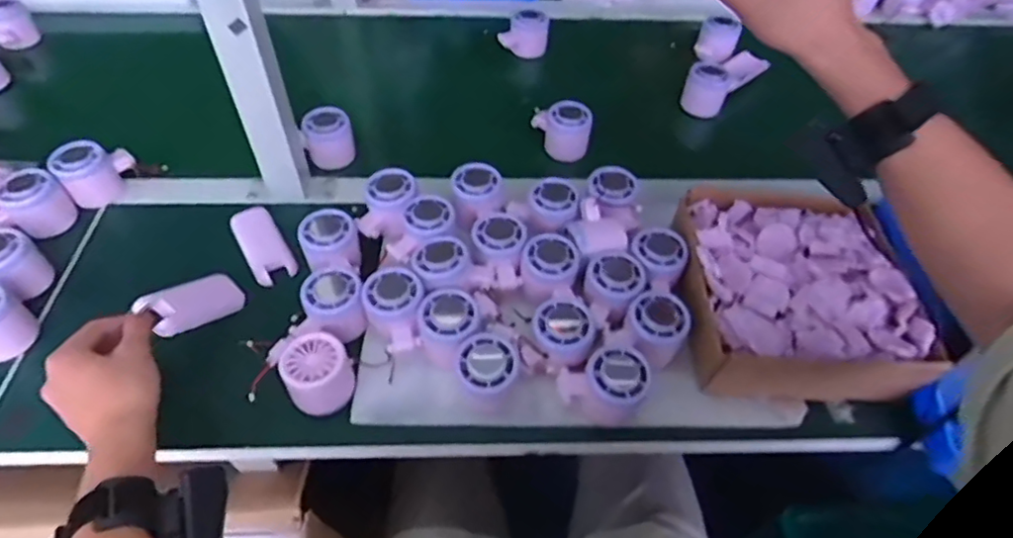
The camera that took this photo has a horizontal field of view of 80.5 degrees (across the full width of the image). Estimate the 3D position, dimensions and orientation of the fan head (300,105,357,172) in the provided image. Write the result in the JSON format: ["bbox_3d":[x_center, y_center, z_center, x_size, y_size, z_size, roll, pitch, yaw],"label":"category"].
[{"bbox_3d":[-0.217,-0.160,0.732,0.058,0.056,0.048,-11,52,-10],"label":"fan head"}]

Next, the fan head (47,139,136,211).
[{"bbox_3d":[-0.465,-0.113,0.679,0.051,0.052,0.076,31,57,21],"label":"fan head"}]

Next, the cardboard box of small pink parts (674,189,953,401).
[{"bbox_3d":[0.270,0.015,0.579,0.206,0.077,0.207,0,51,-2],"label":"cardboard box of small pink parts"}]

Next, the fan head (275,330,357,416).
[{"bbox_3d":[-0.164,0.092,0.523,0.057,0.054,0.050,-27,57,-21],"label":"fan head"}]

